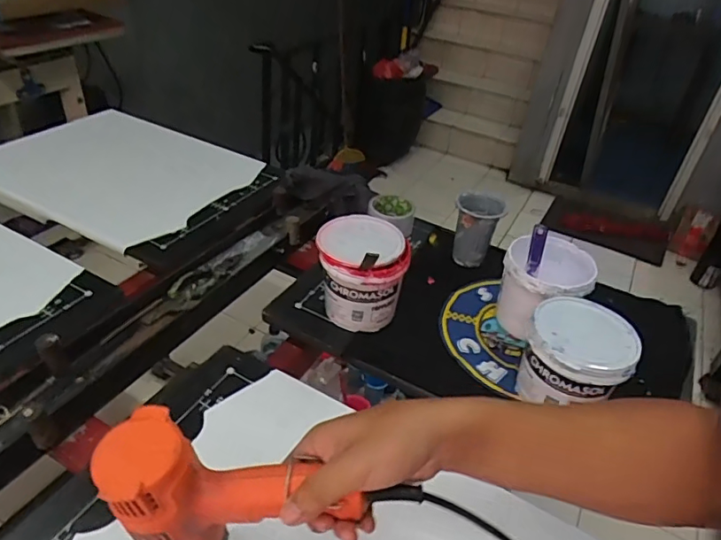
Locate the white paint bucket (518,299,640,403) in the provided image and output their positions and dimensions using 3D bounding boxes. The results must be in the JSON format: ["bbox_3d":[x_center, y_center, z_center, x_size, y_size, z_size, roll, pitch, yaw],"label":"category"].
[{"bbox_3d":[0.272,0.122,0.680,0.120,0.122,0.125,4,37,-3],"label":"white paint bucket"}]

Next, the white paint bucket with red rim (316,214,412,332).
[{"bbox_3d":[-0.001,0.004,0.789,0.131,0.126,0.141,3,38,-5],"label":"white paint bucket with red rim"}]

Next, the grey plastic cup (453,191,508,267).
[{"bbox_3d":[0.199,-0.066,0.912,0.082,0.118,0.080,12,38,7],"label":"grey plastic cup"}]

